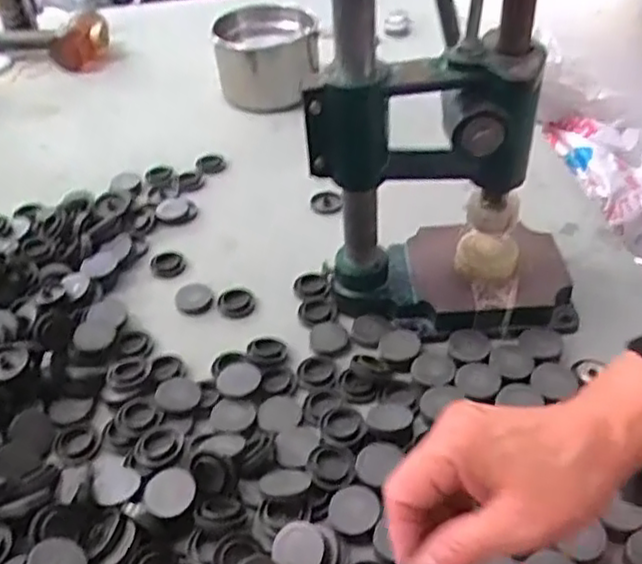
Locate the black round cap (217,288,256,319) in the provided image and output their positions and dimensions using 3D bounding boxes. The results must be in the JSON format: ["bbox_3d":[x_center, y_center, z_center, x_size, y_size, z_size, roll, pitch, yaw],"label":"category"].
[{"bbox_3d":[-0.075,0.017,0.596,0.032,0.009,0.037,-7,41,-6],"label":"black round cap"}]

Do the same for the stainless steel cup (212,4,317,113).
[{"bbox_3d":[-0.067,-0.276,0.866,0.124,0.102,0.120,-1,41,1],"label":"stainless steel cup"}]

